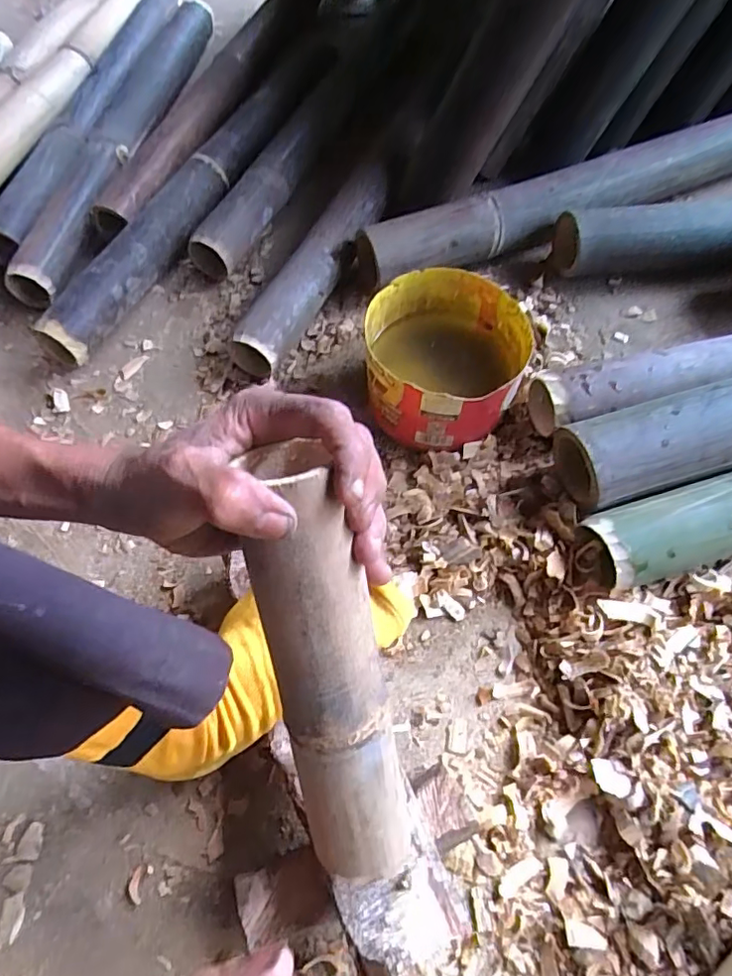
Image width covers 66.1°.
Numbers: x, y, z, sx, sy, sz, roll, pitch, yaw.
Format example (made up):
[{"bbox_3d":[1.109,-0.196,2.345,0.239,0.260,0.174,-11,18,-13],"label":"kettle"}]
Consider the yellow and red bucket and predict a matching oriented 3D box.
[{"bbox_3d":[0.078,-0.121,0.549,0.149,0.099,0.145,-1,62,1],"label":"yellow and red bucket"}]

